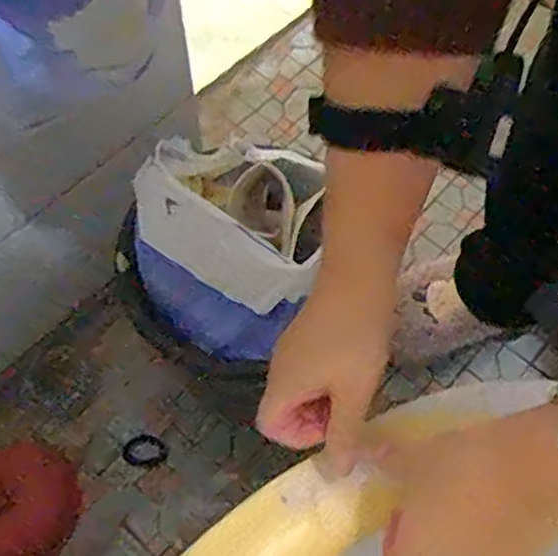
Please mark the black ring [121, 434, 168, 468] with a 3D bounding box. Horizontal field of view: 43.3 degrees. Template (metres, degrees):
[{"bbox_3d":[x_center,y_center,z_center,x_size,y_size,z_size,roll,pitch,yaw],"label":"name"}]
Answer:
[{"bbox_3d":[-0.164,0.212,0.858,0.052,0.014,0.039,-19,63,-10],"label":"black ring"}]

